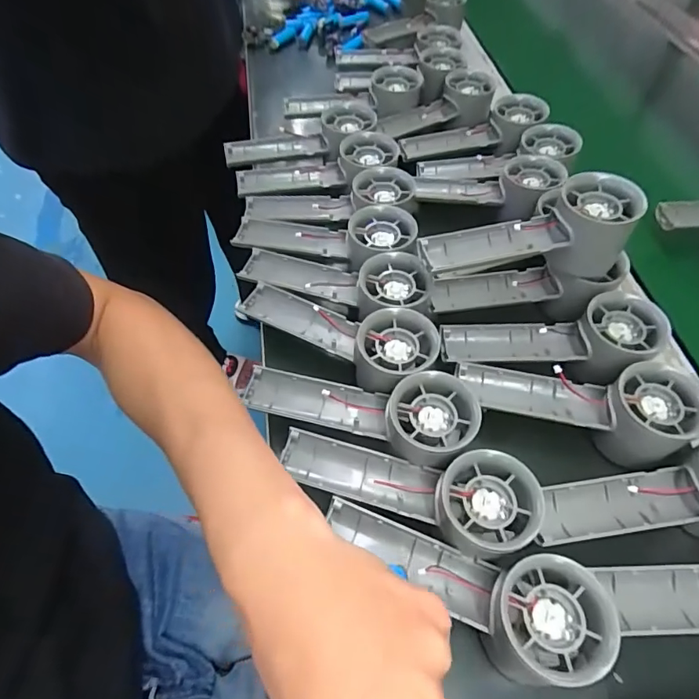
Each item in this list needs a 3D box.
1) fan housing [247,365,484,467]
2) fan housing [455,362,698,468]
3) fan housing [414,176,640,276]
[{"bbox_3d":[0.004,0.039,0.324,0.152,0.029,0.053,7,55,3],"label":"fan housing"},{"bbox_3d":[0.156,0.030,0.340,0.158,0.042,0.055,15,56,9],"label":"fan housing"},{"bbox_3d":[0.128,-0.082,0.366,0.152,0.068,0.059,-4,55,-5],"label":"fan housing"}]

